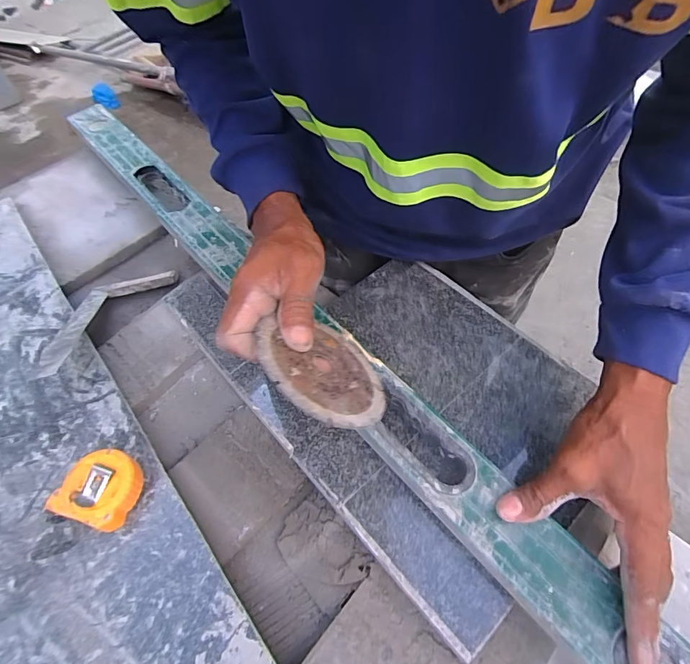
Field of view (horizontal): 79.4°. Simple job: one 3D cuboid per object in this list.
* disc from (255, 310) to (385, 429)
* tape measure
[{"bbox_3d":[-0.013,0.028,0.295,0.099,0.004,0.091,7,41,-46],"label":"disc"},{"bbox_3d":[-0.201,0.129,0.346,0.058,0.029,0.056,13,58,11],"label":"tape measure"}]

